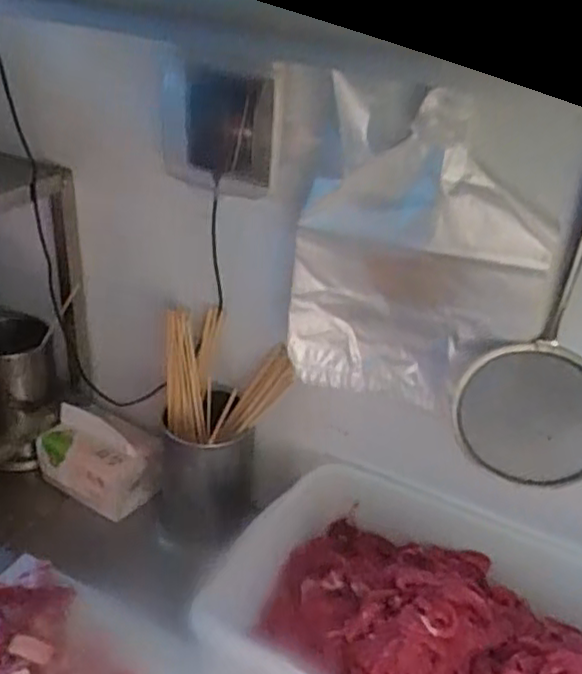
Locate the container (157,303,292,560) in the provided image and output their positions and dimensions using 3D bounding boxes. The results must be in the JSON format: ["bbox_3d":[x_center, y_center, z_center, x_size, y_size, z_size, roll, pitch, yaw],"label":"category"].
[{"bbox_3d":[-0.081,0.128,0.772,0.130,0.295,0.131,-5,33,-13],"label":"container"}]

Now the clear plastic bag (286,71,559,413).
[{"bbox_3d":[0.097,-0.062,0.559,0.193,0.259,0.028,12,33,13],"label":"clear plastic bag"}]

